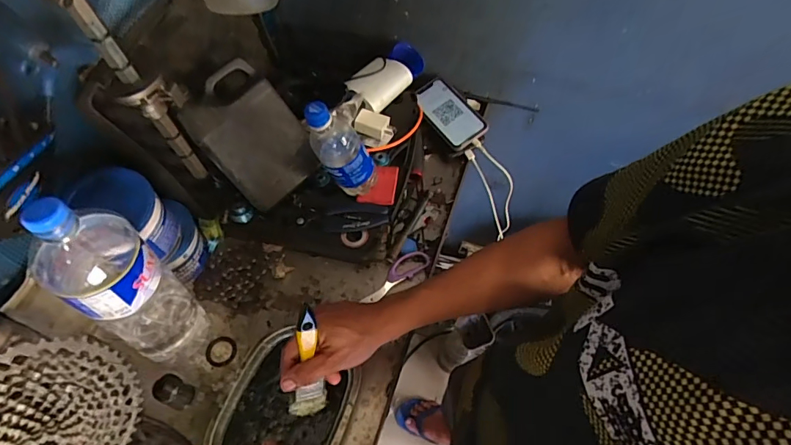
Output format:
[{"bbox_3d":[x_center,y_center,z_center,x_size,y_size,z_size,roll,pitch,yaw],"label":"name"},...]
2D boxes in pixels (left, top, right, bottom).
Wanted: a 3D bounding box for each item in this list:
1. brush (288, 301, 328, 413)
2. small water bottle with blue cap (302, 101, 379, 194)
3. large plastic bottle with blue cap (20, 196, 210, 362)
[{"bbox_3d":[-0.096,0.162,0.504,0.035,0.168,0.026,15,31,9],"label":"brush"},{"bbox_3d":[-0.078,-0.109,0.624,0.064,0.171,0.073,-4,56,25],"label":"small water bottle with blue cap"},{"bbox_3d":[-0.298,0.073,0.489,0.103,0.314,0.093,32,62,16],"label":"large plastic bottle with blue cap"}]

